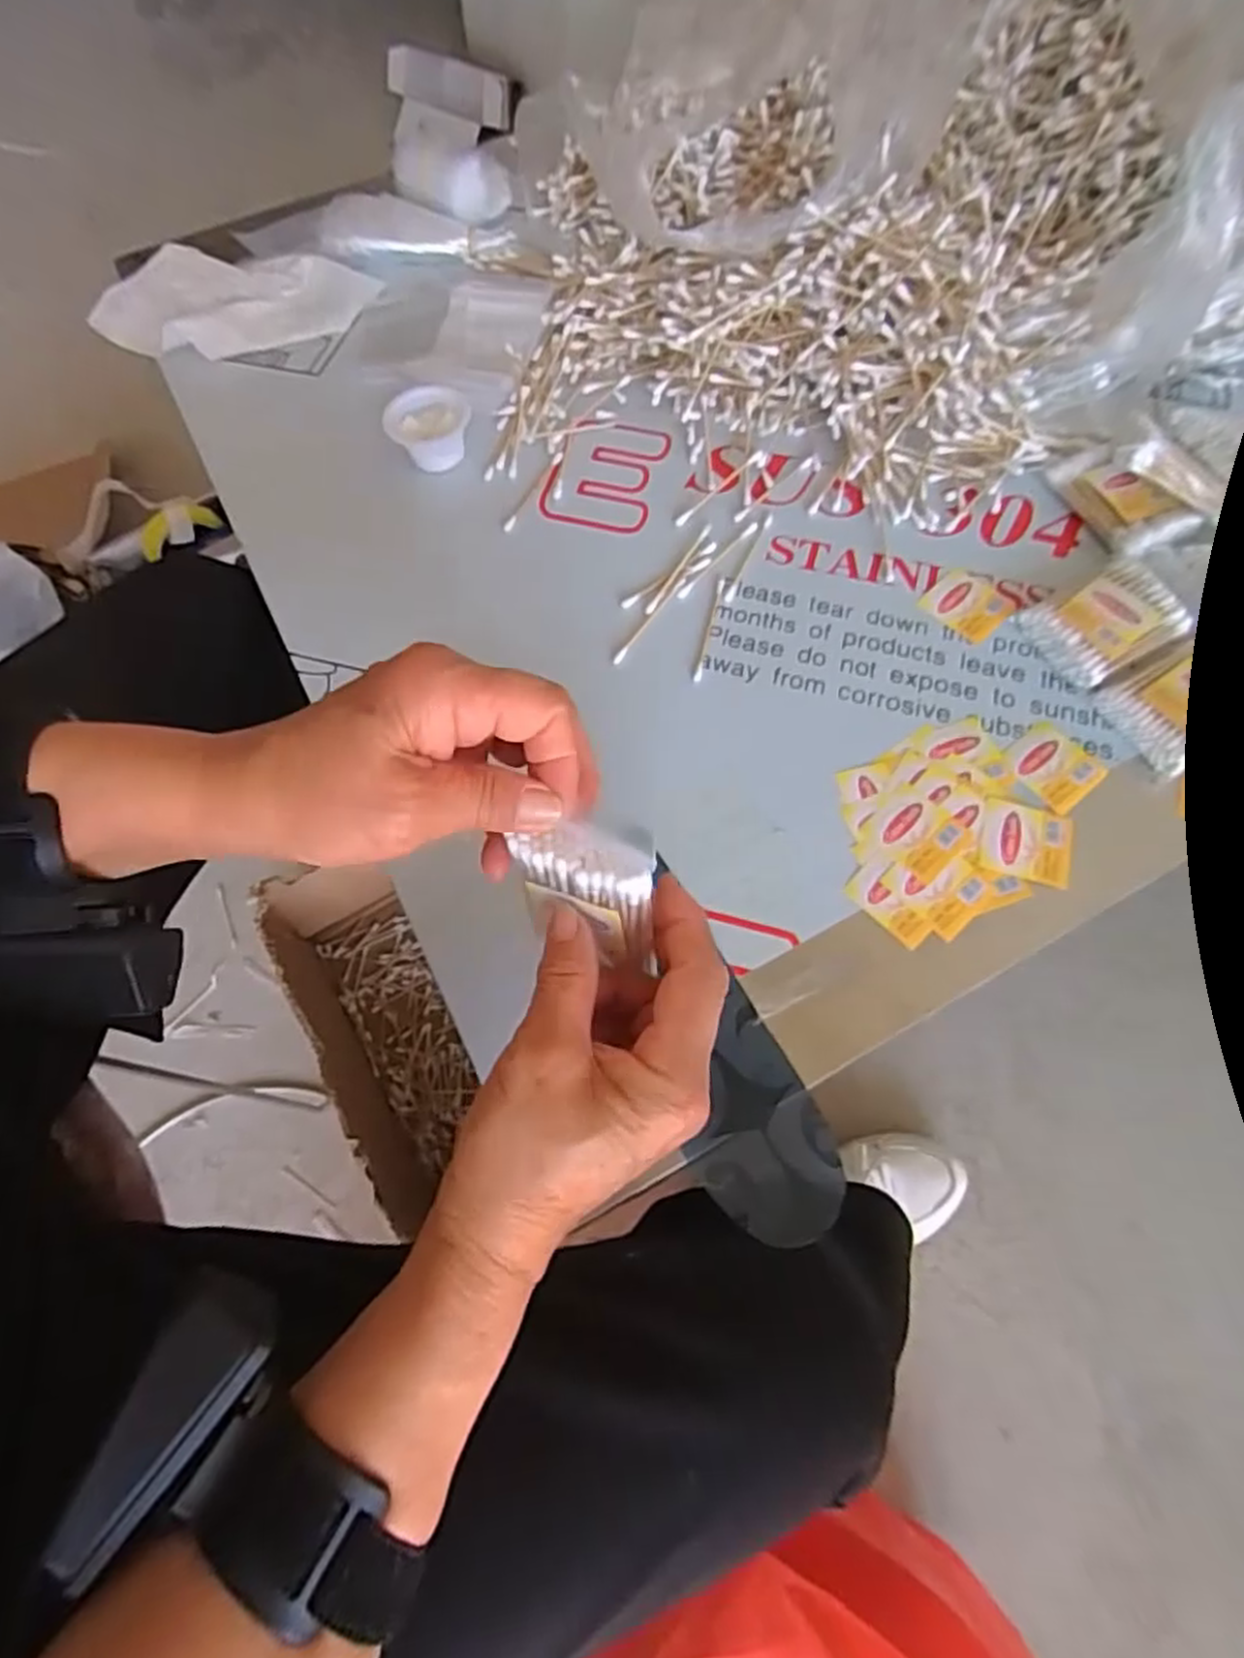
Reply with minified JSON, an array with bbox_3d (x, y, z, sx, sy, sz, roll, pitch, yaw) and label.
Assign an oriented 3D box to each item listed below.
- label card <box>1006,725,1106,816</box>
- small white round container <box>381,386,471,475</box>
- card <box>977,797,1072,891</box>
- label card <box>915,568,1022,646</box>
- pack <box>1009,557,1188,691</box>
[{"bbox_3d":[0.226,-0.034,0.406,0.041,0.004,0.044,-39,70,-15],"label":"label card"},{"bbox_3d":[-0.124,-0.262,0.506,0.052,0.026,0.053,-1,65,1],"label":"small white round container"},{"bbox_3d":[0.202,0.007,0.390,0.043,0.004,0.041,15,66,8],"label":"card"},{"bbox_3d":[0.201,-0.131,0.452,0.044,0.004,0.041,41,72,18],"label":"label card"},{"bbox_3d":[0.267,-0.114,0.431,0.077,0.022,0.057,-26,67,-10],"label":"pack"}]

